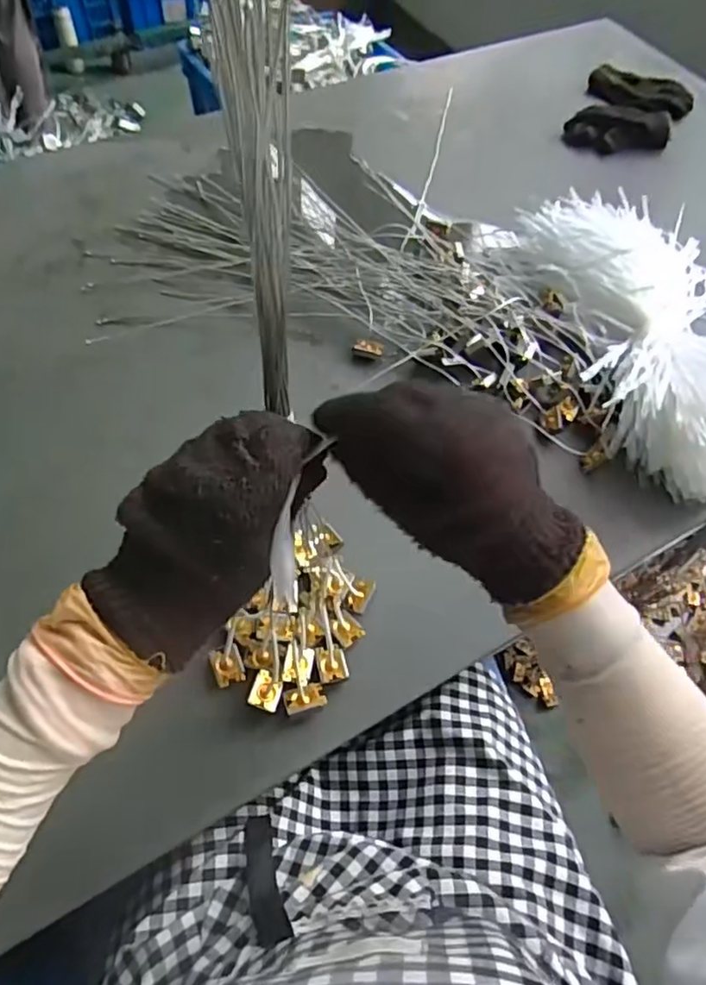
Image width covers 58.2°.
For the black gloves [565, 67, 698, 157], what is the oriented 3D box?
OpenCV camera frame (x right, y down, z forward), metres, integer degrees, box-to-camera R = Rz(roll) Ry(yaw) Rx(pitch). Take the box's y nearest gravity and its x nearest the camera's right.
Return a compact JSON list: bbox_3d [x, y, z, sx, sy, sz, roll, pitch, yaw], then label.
[{"bbox_3d":[0.510,-0.700,1.167,0.191,0.071,0.262,25,61,9],"label":"black gloves"}]

